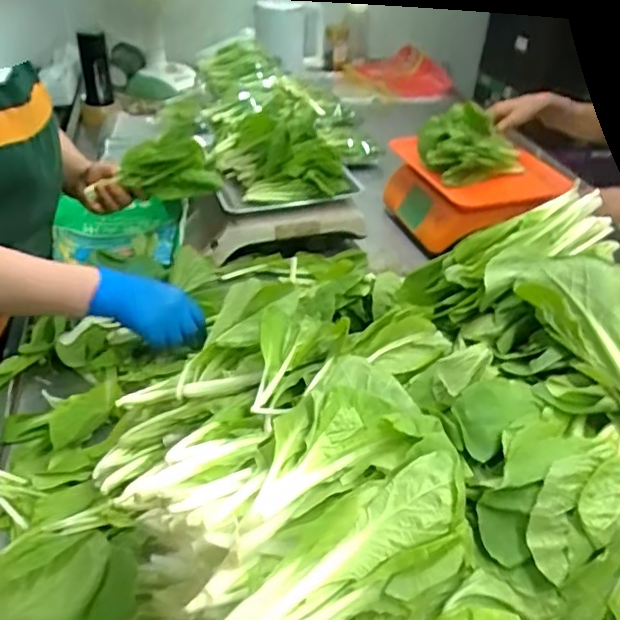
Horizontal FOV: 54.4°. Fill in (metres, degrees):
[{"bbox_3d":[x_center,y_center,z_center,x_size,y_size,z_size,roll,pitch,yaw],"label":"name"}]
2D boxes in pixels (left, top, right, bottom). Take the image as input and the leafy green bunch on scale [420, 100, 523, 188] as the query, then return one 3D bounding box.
[{"bbox_3d":[0.299,-0.312,1.124,0.185,0.104,0.145,9,37,10],"label":"leafy green bunch on scale"}]

